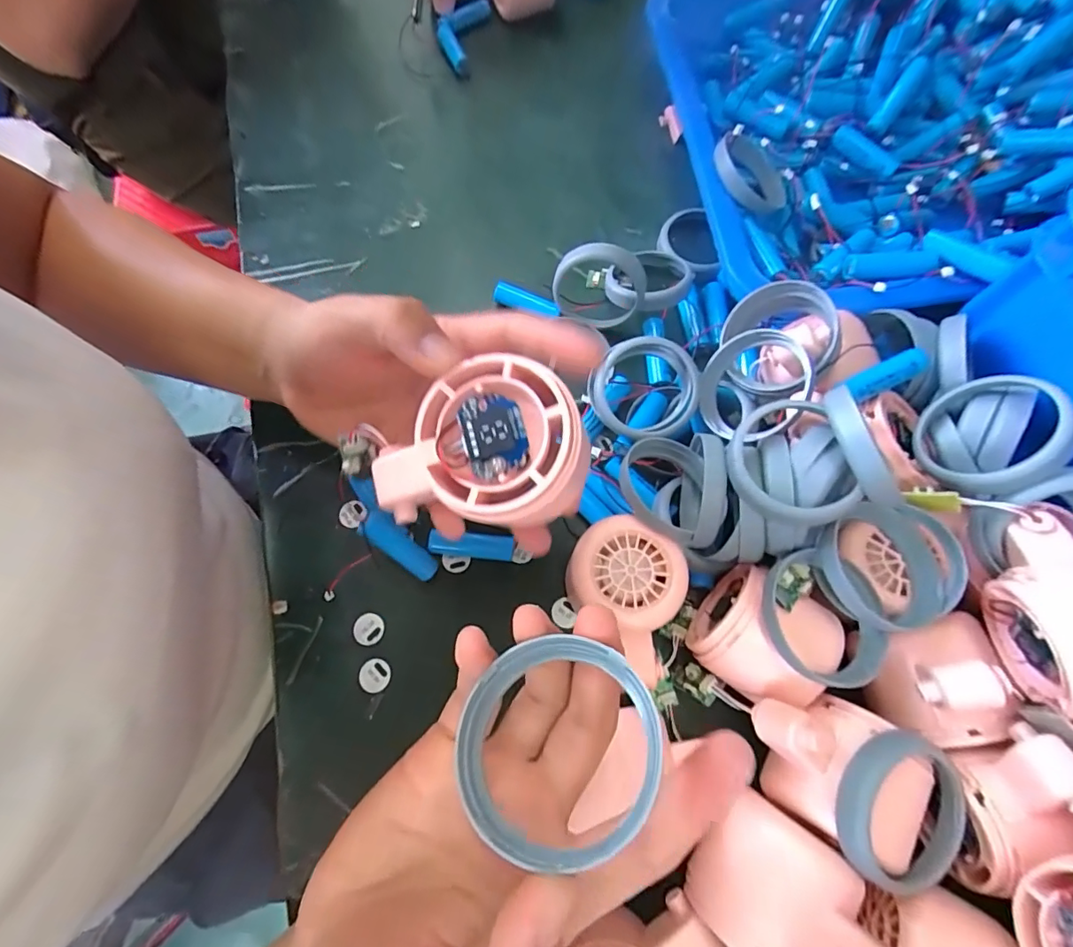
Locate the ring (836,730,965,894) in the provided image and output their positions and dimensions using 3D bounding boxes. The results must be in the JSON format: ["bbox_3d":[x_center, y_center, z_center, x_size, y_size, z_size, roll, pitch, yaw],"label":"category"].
[{"bbox_3d":[0.147,0.135,0.198,0.056,0.010,0.056,27,82,-6],"label":"ring"}]

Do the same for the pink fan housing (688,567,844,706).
[{"bbox_3d":[0.111,0.078,0.243,0.054,0.048,0.060,38,76,13],"label":"pink fan housing"}]

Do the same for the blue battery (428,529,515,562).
[{"bbox_3d":[-0.038,0.042,0.286,0.047,0.011,0.013,5,71,3],"label":"blue battery"}]

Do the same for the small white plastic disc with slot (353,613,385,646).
[{"bbox_3d":[-0.094,0.087,0.277,0.016,0.004,0.017,0,71,1],"label":"small white plastic disc with slot"}]

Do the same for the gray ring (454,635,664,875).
[{"bbox_3d":[0.005,0.076,0.140,0.057,0.008,0.055,-13,49,16],"label":"gray ring"}]

